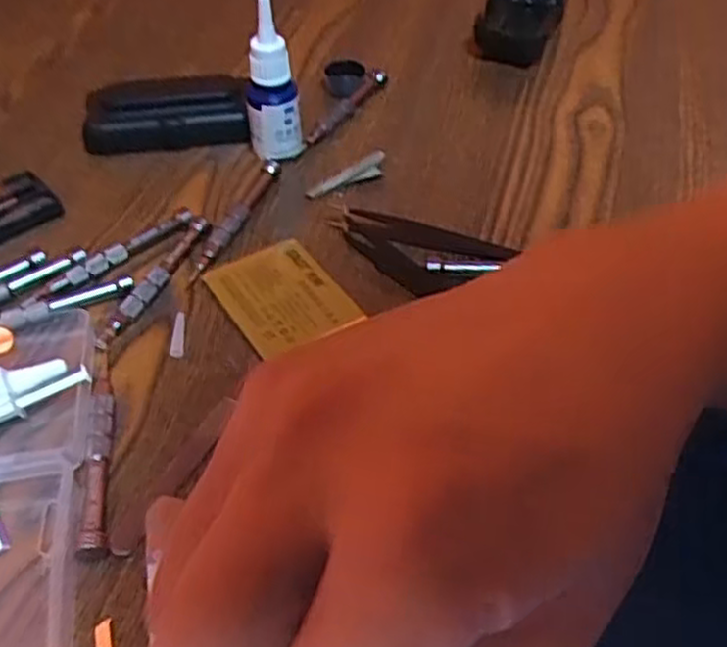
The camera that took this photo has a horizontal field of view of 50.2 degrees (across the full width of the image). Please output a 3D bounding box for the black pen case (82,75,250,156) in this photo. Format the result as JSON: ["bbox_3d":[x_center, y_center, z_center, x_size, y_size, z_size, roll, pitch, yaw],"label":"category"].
[{"bbox_3d":[-0.122,-0.130,0.480,0.098,0.030,0.035,-4,47,-5],"label":"black pen case"}]

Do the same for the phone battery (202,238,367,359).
[{"bbox_3d":[-0.041,-0.015,0.387,0.054,0.005,0.066,-26,52,-23],"label":"phone battery"}]

